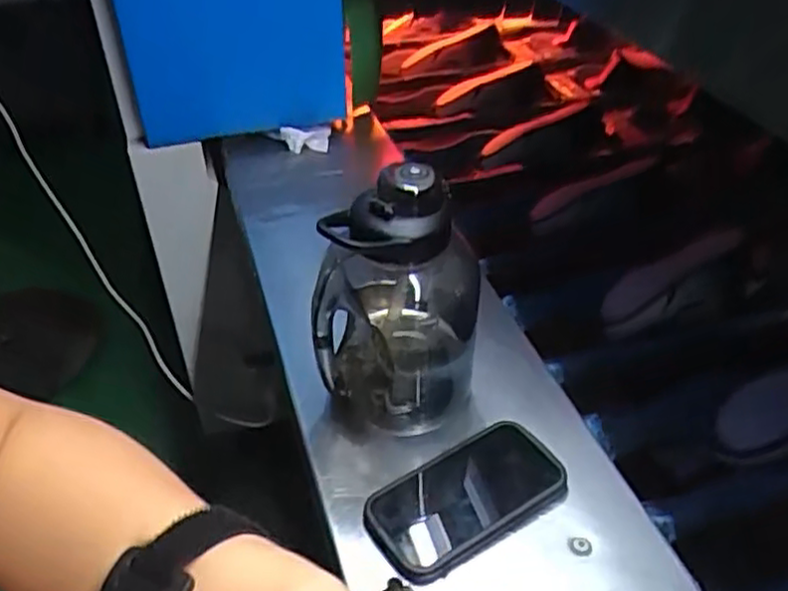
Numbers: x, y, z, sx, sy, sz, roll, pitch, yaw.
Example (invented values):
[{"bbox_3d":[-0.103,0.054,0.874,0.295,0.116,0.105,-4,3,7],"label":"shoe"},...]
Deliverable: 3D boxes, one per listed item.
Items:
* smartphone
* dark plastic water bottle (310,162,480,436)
[{"bbox_3d":[0.057,0.155,0.552,0.153,0.014,0.080,-27,48,-20],"label":"smartphone"},{"bbox_3d":[0.004,-0.004,0.570,0.121,0.209,0.105,10,37,13],"label":"dark plastic water bottle"}]

